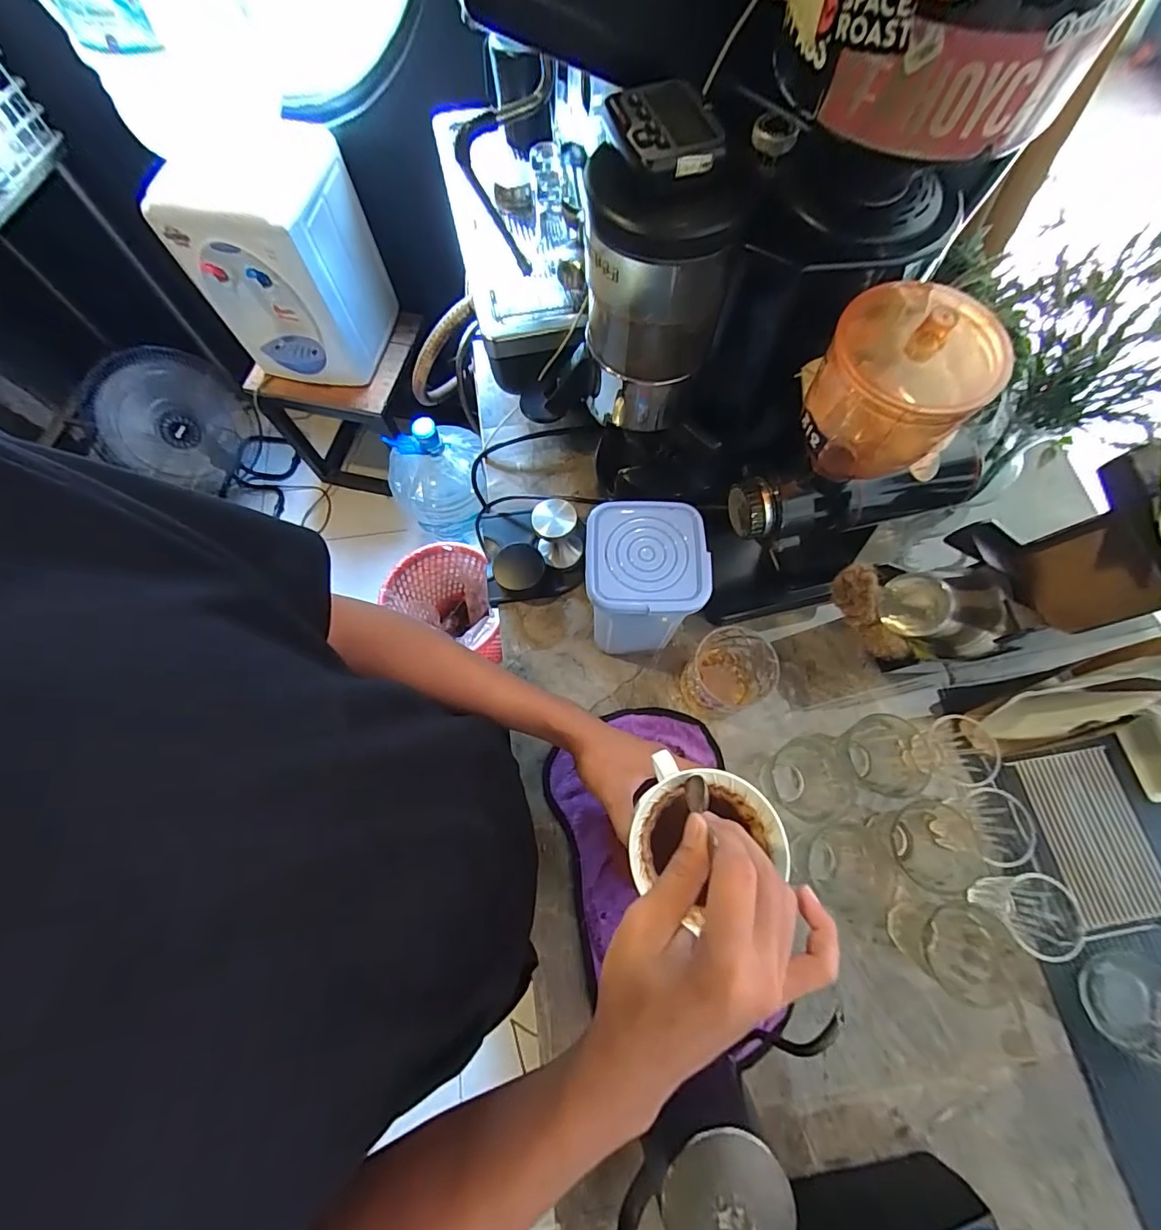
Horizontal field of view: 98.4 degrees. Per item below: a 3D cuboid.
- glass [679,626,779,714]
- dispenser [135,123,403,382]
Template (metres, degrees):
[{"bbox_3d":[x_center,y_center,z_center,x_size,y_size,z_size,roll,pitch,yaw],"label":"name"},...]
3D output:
[{"bbox_3d":[0.165,0.062,0.550,0.094,0.083,0.084,-28,73,-9],"label":"glass"},{"bbox_3d":[-0.651,-0.801,1.158,0.282,0.414,0.304,8,71,3],"label":"dispenser"}]

